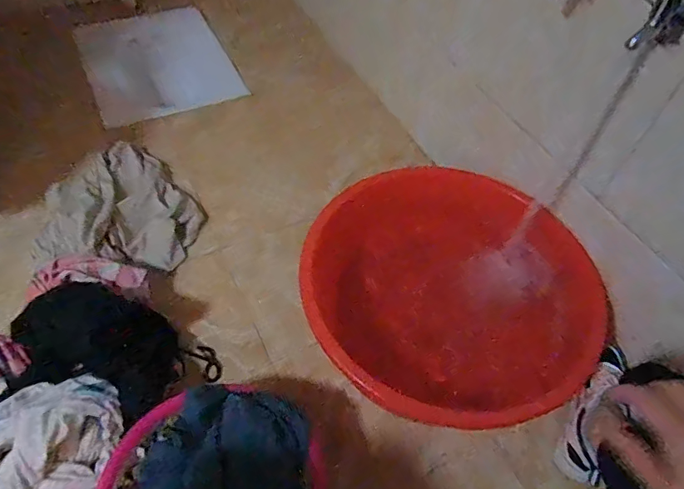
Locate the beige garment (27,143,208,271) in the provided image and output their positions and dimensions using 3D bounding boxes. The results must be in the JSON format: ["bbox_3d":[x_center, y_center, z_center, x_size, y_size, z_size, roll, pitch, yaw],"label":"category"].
[{"bbox_3d":[-0.500,-0.092,1.068,0.337,0.068,0.383,-11,55,-13],"label":"beige garment"}]

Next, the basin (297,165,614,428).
[{"bbox_3d":[0.213,0.066,0.885,0.565,0.191,0.431,11,53,4],"label":"basin"}]

